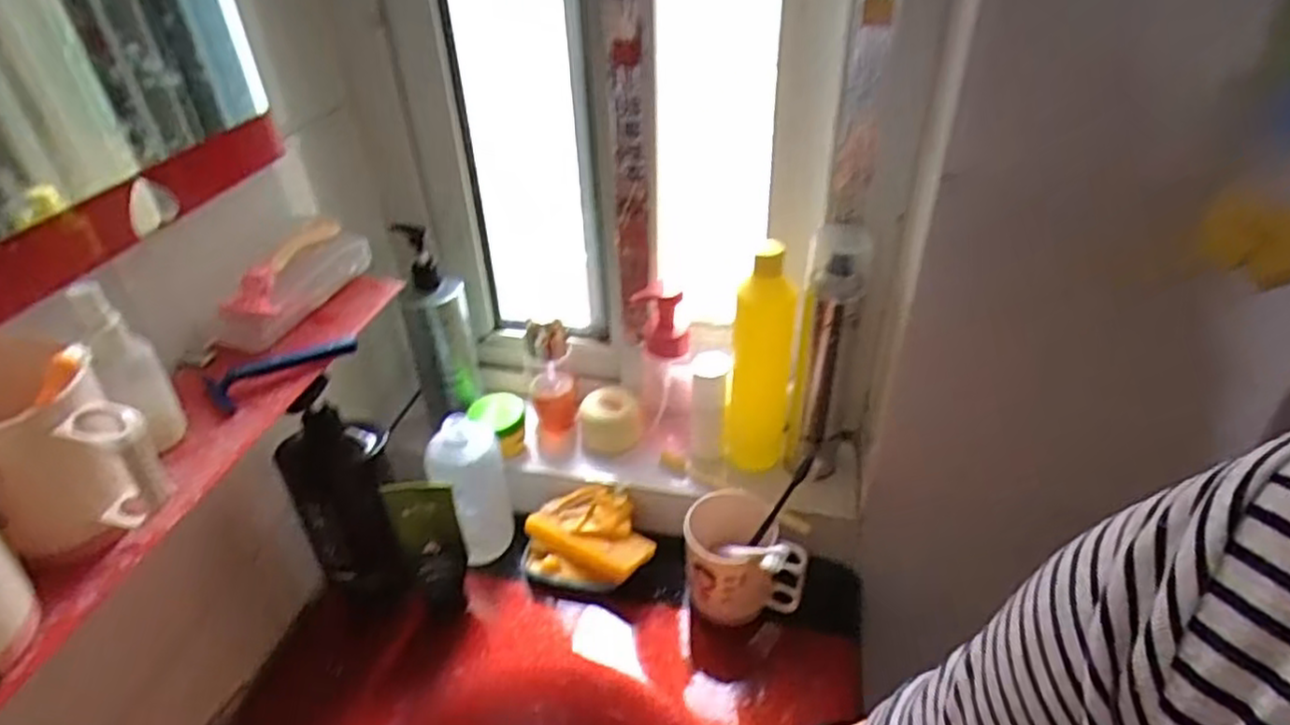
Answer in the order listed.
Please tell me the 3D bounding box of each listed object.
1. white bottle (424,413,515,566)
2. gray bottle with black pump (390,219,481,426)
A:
[{"bbox_3d":[-0.165,0.123,0.722,0.071,0.150,0.054,-30,45,-34],"label":"white bottle"},{"bbox_3d":[-0.214,-0.038,0.771,0.062,0.198,0.058,-10,37,-12],"label":"gray bottle with black pump"}]

